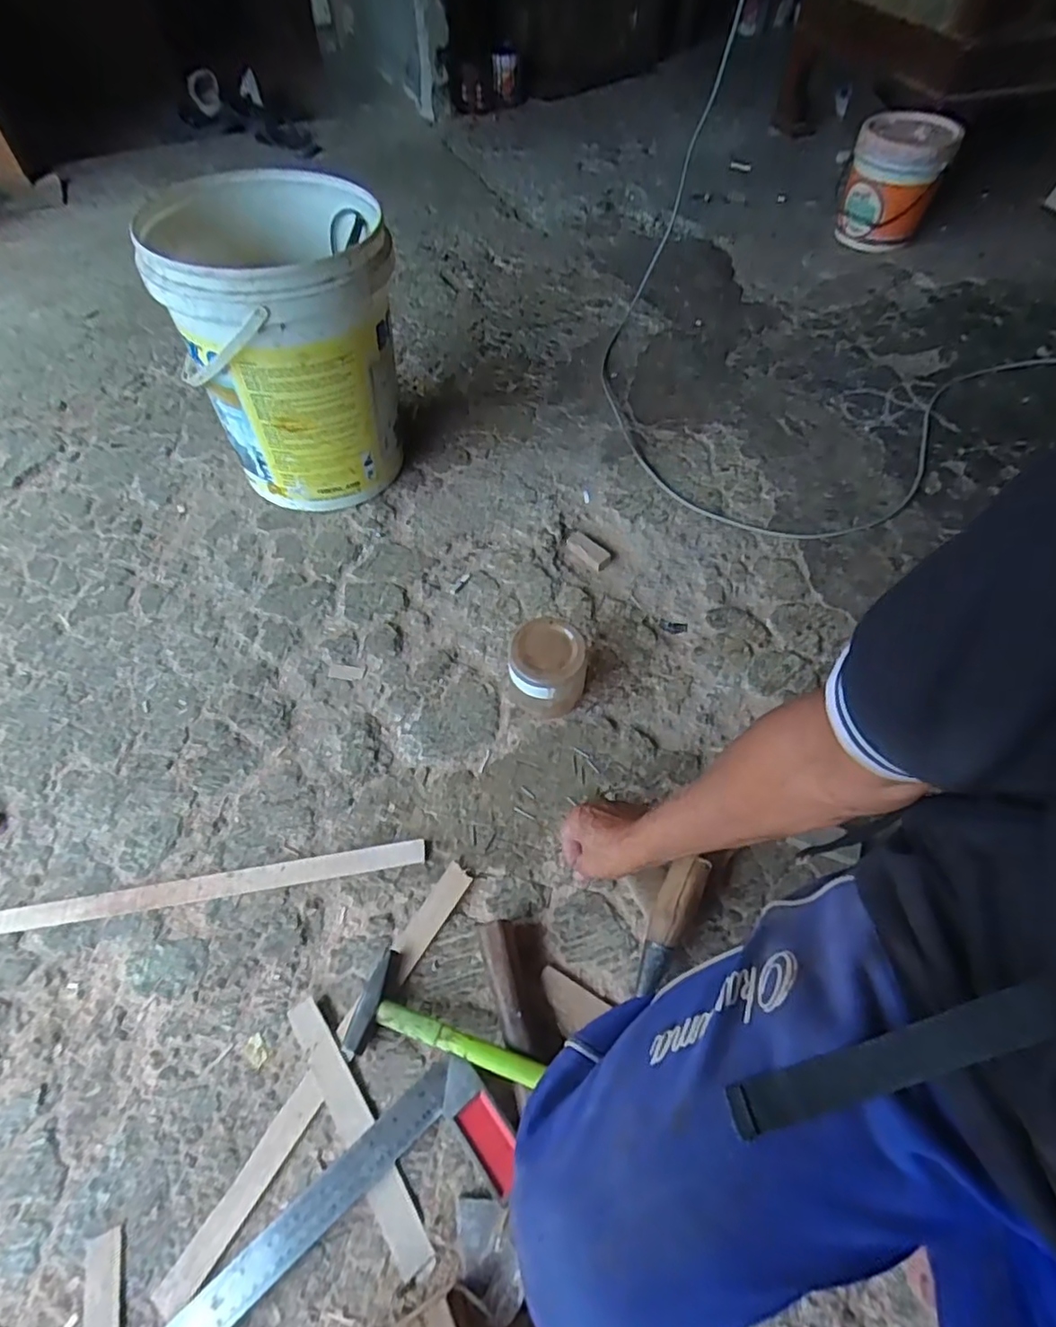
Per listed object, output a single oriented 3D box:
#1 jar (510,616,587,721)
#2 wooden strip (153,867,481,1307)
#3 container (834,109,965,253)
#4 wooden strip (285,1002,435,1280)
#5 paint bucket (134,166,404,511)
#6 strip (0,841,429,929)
[{"bbox_3d":[0.022,0.010,0.768,0.095,0.098,0.094,-1,57,1],"label":"jar"},{"bbox_3d":[-0.184,0.375,0.590,0.030,0.010,0.410,28,63,18],"label":"wooden strip"},{"bbox_3d":[0.798,-1.048,1.357,0.188,0.218,0.174,20,60,14],"label":"container"},{"bbox_3d":[-0.157,0.420,0.562,0.034,0.008,0.234,-36,65,-10],"label":"wooden strip"},{"bbox_3d":[-0.334,-0.468,0.926,0.295,0.359,0.322,-14,58,-7],"label":"paint bucket"},{"bbox_3d":[-0.393,0.252,0.675,0.560,0.009,0.024,-8,58,-3],"label":"strip"}]

